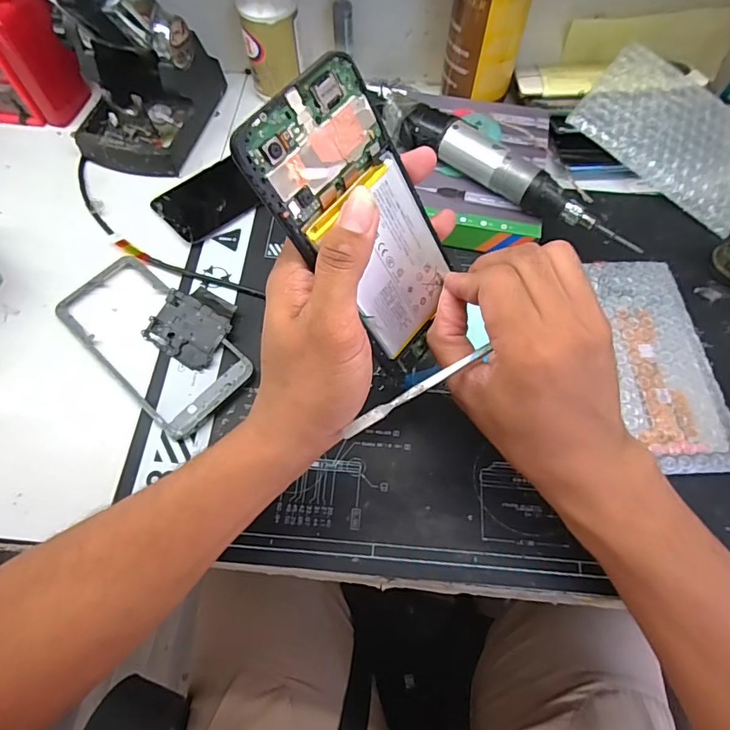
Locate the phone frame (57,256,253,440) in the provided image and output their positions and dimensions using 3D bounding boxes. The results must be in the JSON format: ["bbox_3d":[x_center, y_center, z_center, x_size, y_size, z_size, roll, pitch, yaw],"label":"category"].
[{"bbox_3d":[-0.166,-0.021,0.373,0.167,0.008,0.077,39,72,17],"label":"phone frame"}]

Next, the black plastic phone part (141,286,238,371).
[{"bbox_3d":[-0.133,-0.032,0.373,0.062,0.012,0.057,30,69,14],"label":"black plastic phone part"}]

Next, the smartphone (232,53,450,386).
[{"bbox_3d":[0.006,-0.064,0.253,0.072,0.160,0.004,-48,40,-15],"label":"smartphone"}]

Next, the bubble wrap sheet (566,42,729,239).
[{"bbox_3d":[0.278,-0.202,0.418,0.169,0.011,0.100,39,95,5],"label":"bubble wrap sheet"}]

